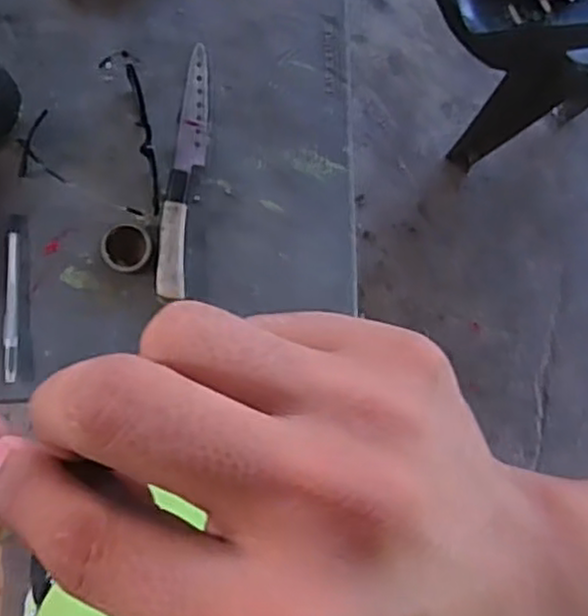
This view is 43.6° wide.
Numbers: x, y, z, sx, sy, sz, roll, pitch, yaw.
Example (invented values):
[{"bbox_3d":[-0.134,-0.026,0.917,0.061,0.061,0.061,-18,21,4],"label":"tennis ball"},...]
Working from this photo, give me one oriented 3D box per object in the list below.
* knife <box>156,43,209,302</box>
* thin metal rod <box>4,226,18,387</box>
[{"bbox_3d":[-0.097,-0.121,0.661,0.028,0.011,0.224,9,92,-7],"label":"knife"},{"bbox_3d":[-0.249,-0.002,0.649,0.011,0.008,0.135,2,93,-6],"label":"thin metal rod"}]

